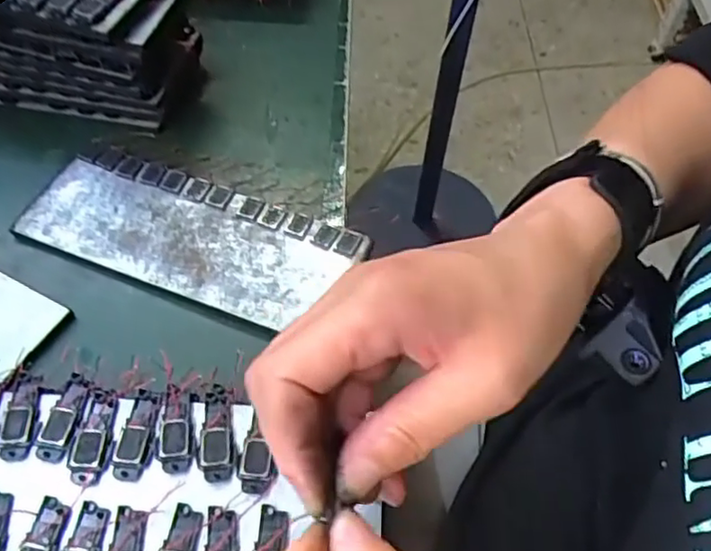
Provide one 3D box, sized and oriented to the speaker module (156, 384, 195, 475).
[{"bbox_3d":[-0.080,0.066,0.279,0.016,0.004,0.039,-9,57,-7],"label":"speaker module"}]

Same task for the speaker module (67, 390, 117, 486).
[{"bbox_3d":[-0.114,0.070,0.278,0.016,0.005,0.042,0,56,-1],"label":"speaker module"}]

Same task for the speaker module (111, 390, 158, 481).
[{"bbox_3d":[-0.096,0.069,0.278,0.014,0.004,0.040,6,56,3],"label":"speaker module"}]

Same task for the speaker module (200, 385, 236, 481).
[{"bbox_3d":[-0.060,0.068,0.280,0.015,0.005,0.044,-4,56,-4],"label":"speaker module"}]

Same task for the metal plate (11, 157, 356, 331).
[{"bbox_3d":[-0.104,-0.020,0.378,0.185,0.009,0.062,19,58,11],"label":"metal plate"}]

